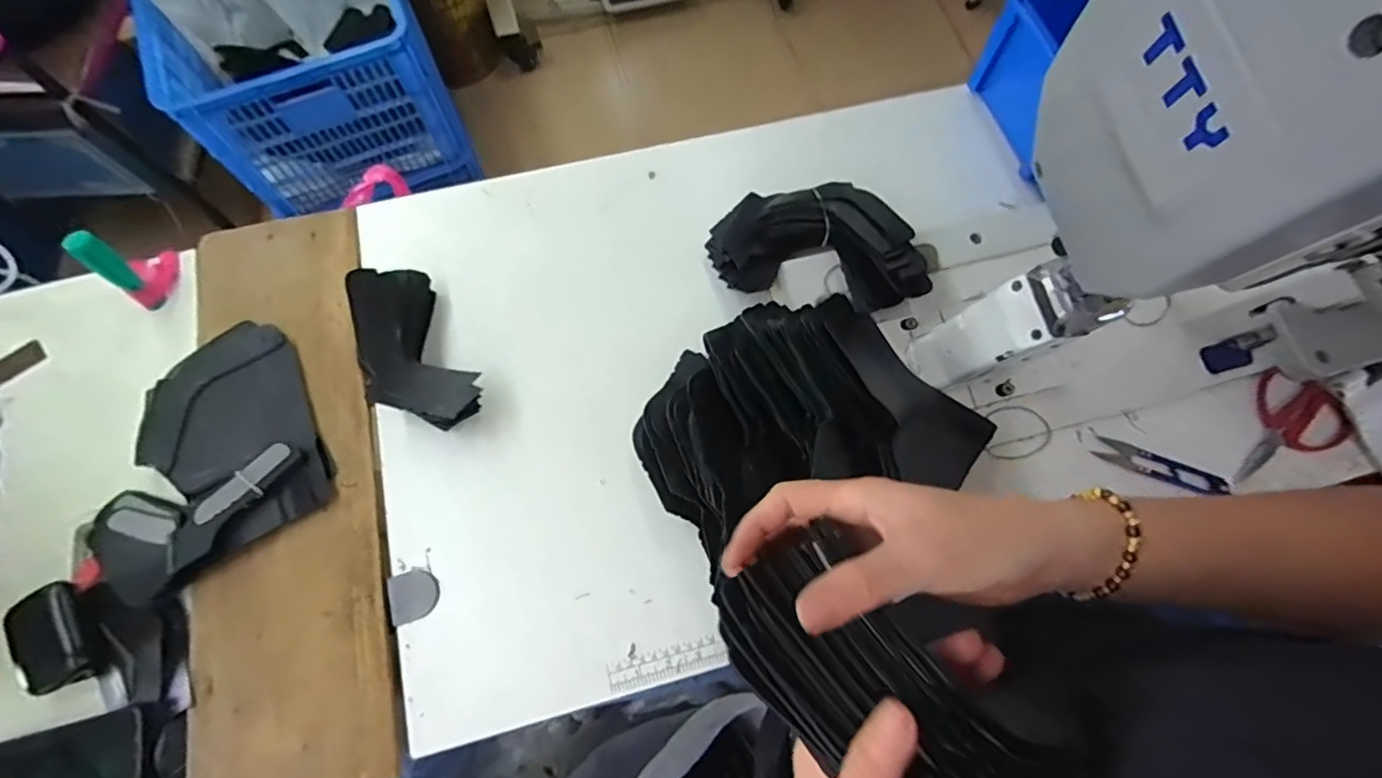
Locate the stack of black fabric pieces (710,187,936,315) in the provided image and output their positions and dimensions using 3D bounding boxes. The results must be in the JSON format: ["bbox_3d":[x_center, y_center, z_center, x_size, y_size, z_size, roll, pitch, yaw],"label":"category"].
[{"bbox_3d":[0.123,-0.149,0.590,0.207,0.072,0.132,11,71,3],"label":"stack of black fabric pieces"}]

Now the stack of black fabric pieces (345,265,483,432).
[{"bbox_3d":[-0.260,-0.033,0.553,0.083,0.063,0.159,-31,73,-11],"label":"stack of black fabric pieces"}]

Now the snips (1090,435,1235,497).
[{"bbox_3d":[0.443,0.074,0.561,0.119,0.006,0.025,20,72,7],"label":"snips"}]

